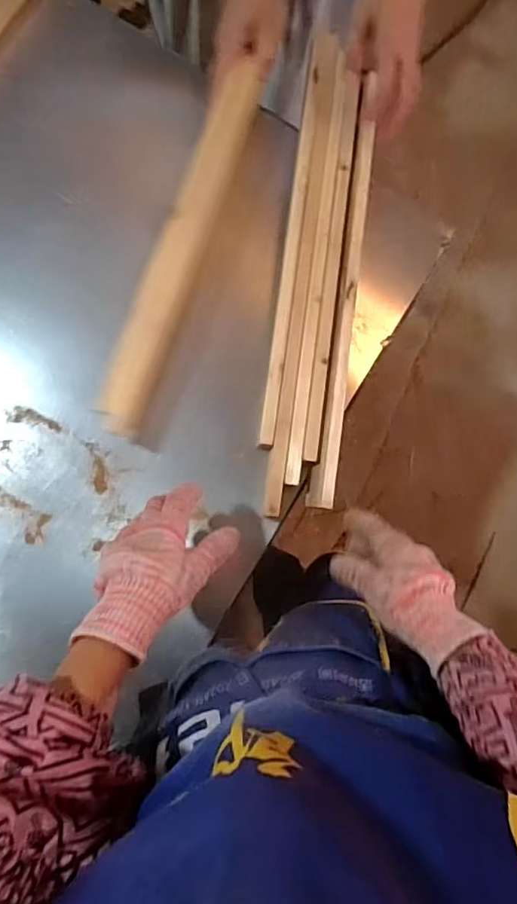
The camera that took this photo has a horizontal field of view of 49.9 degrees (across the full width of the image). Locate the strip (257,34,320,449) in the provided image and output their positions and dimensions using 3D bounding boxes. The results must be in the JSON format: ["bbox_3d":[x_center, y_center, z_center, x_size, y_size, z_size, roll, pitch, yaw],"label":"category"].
[{"bbox_3d":[0.037,-0.234,0.606,0.017,0.019,0.459,8,81,-5],"label":"strip"}]

